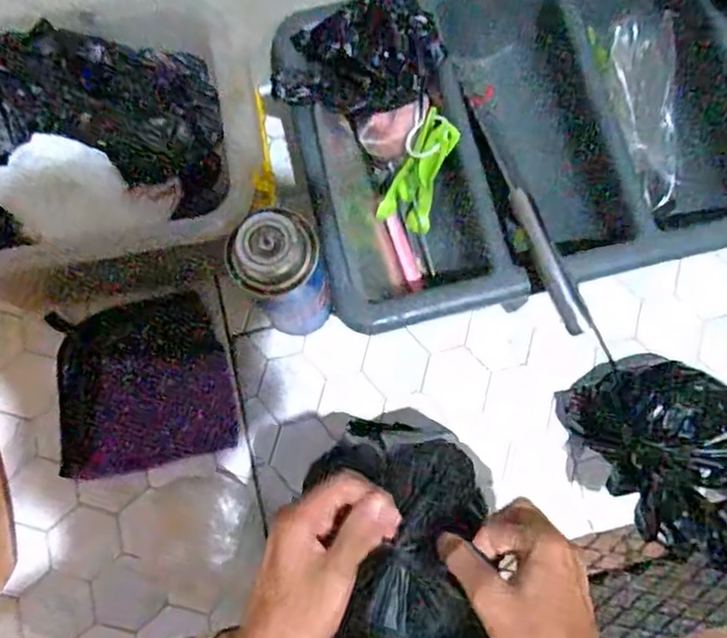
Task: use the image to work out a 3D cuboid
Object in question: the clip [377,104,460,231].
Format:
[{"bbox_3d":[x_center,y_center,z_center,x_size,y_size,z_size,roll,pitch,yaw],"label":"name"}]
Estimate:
[{"bbox_3d":[0.053,-0.127,0.585,0.045,0.106,0.029,31,40,9],"label":"clip"}]

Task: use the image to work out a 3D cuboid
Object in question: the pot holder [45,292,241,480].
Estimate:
[{"bbox_3d":[-0.204,0.059,0.609,0.154,0.022,0.153,-13,76,-1],"label":"pot holder"}]

